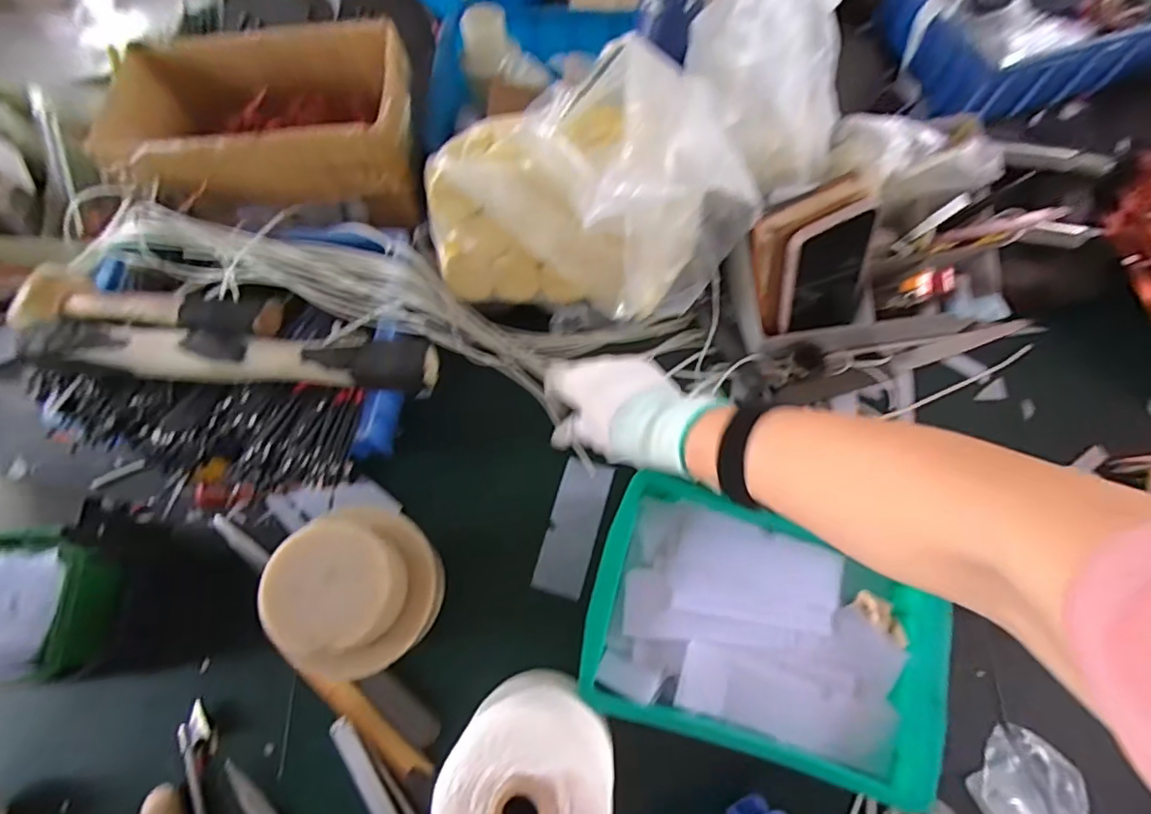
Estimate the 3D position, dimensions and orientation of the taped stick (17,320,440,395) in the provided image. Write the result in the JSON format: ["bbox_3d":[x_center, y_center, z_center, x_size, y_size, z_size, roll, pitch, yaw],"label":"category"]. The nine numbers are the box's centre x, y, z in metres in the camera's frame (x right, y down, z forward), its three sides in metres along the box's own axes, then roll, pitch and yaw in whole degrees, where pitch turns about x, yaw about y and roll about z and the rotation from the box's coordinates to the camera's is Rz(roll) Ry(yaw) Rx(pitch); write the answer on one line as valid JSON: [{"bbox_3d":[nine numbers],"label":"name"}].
[{"bbox_3d":[-0.266,-0.039,0.421,0.312,0.029,0.041,5,71,4],"label":"taped stick"}]

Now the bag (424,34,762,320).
[{"bbox_3d":[0.005,-0.183,0.469,0.267,0.162,0.160,1,70,3],"label":"bag"}]

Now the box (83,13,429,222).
[{"bbox_3d":[-0.293,-0.270,0.547,0.268,0.103,0.159,-7,70,0],"label":"box"}]

